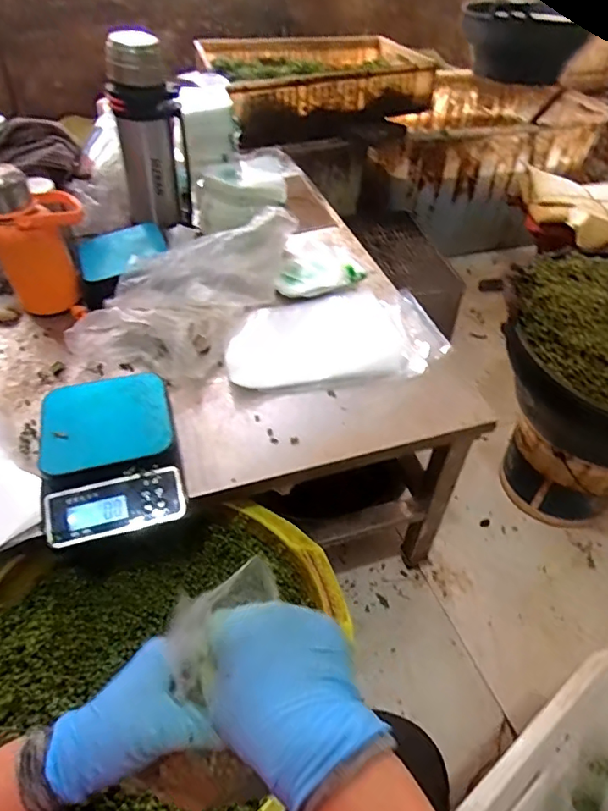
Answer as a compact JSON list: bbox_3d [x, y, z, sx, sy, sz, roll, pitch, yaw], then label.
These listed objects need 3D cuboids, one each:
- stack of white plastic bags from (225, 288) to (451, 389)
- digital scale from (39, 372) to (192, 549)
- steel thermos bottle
[{"bbox_3d":[0.044,-0.111,0.820,0.328,0.025,0.214,-6,47,-7],"label":"stack of white plastic bags"},{"bbox_3d":[-0.229,0.048,0.613,0.152,0.048,0.214,-13,48,-13],"label":"digital scale"},{"bbox_3d":[-0.272,-0.462,0.929,0.125,0.317,0.126,-13,48,-13],"label":"steel thermos bottle"}]

